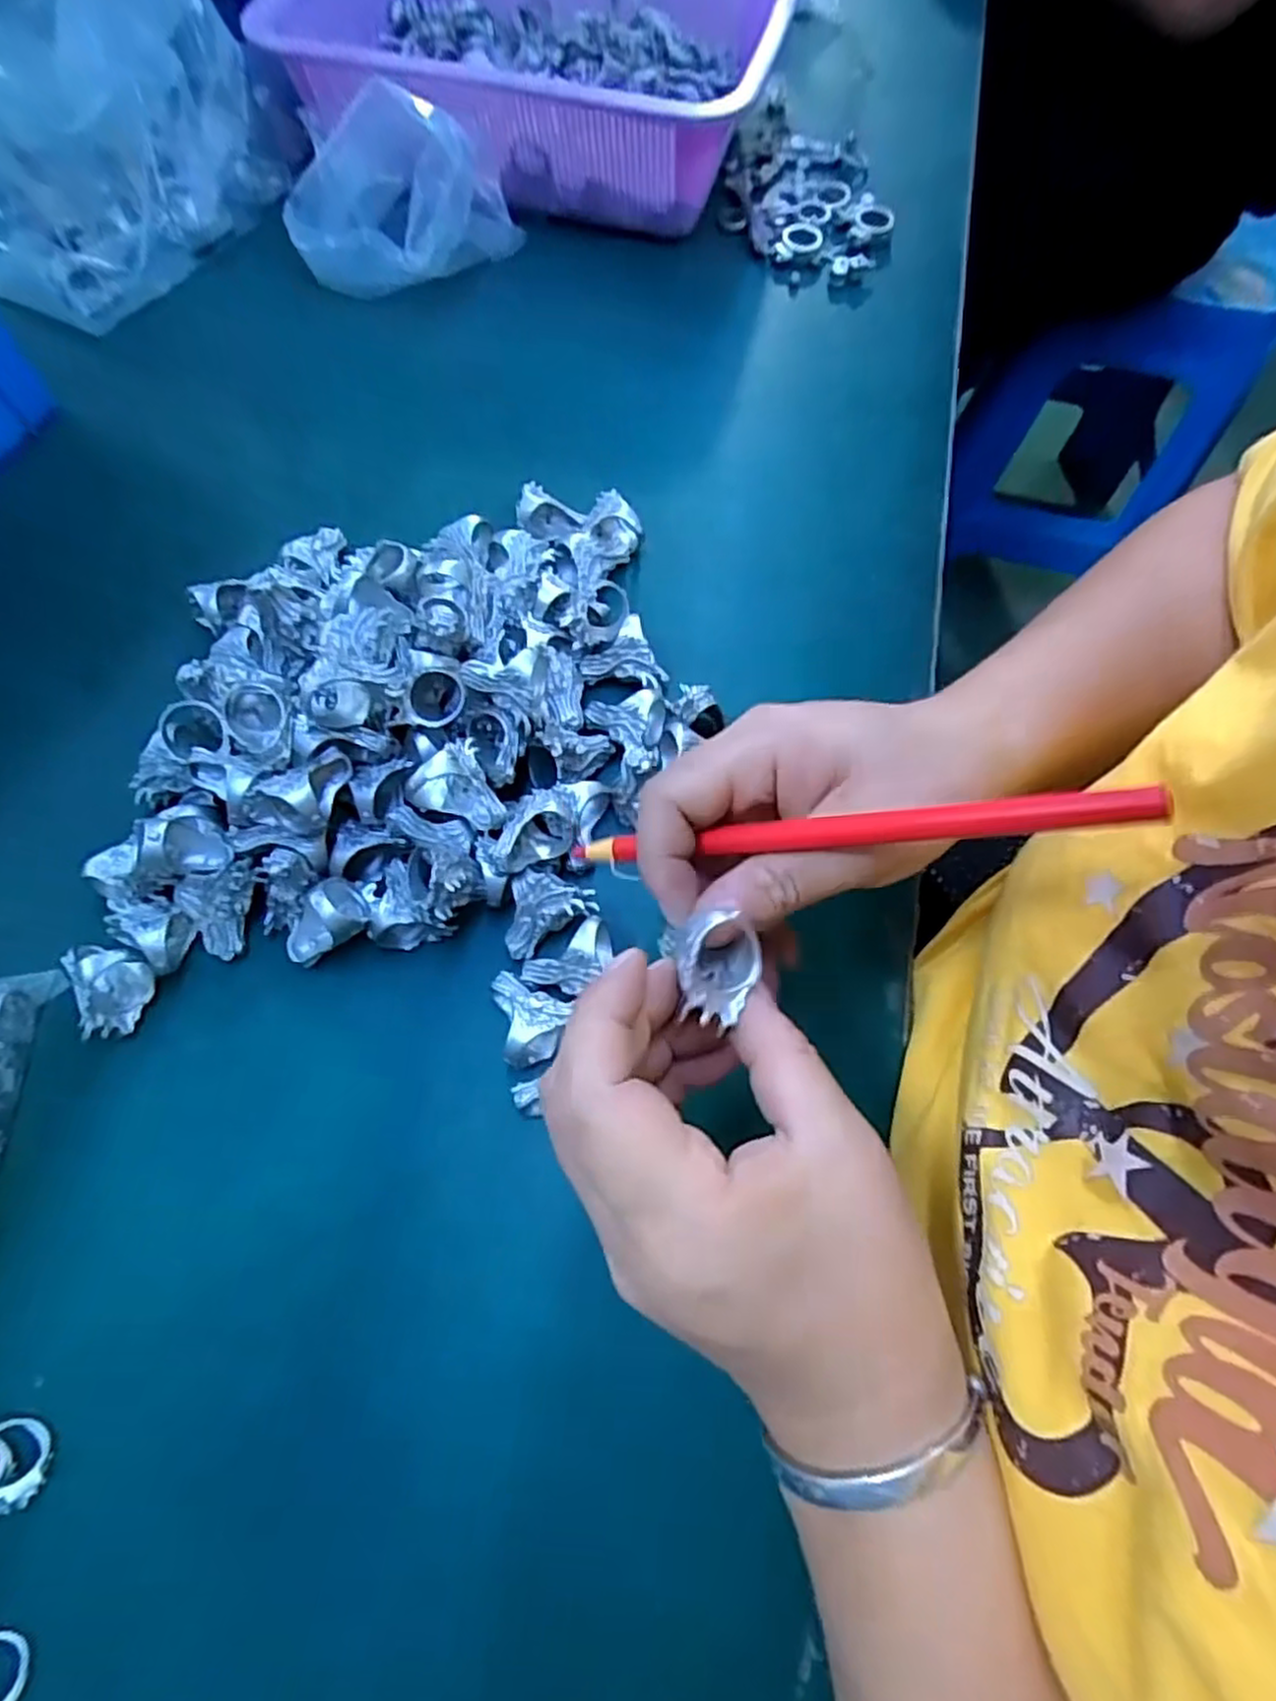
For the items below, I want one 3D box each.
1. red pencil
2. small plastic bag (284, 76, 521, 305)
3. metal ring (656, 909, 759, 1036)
[{"bbox_3d":[0.048,-0.005,0.213,0.165,0.006,0.008,-5,61,36],"label":"red pencil"},{"bbox_3d":[-0.135,-0.364,0.427,0.129,0.082,0.047,-8,68,-4],"label":"small plastic bag"},{"bbox_3d":[0.022,0.034,0.213,0.025,0.019,0.028,-19,69,-11],"label":"metal ring"}]

